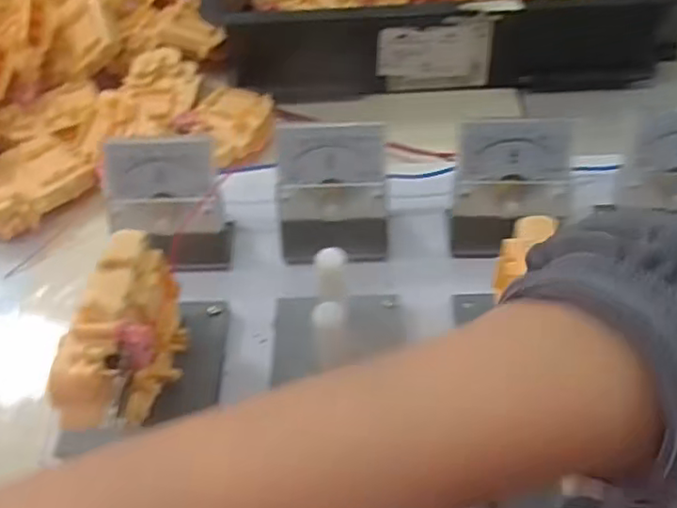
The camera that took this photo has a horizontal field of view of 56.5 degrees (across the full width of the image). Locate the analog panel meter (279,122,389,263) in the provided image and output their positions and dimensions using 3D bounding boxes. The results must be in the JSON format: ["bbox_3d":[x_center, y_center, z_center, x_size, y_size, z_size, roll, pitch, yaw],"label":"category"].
[{"bbox_3d":[-0.003,-0.034,0.366,0.064,0.069,0.043,-1,51,2],"label":"analog panel meter"}]

